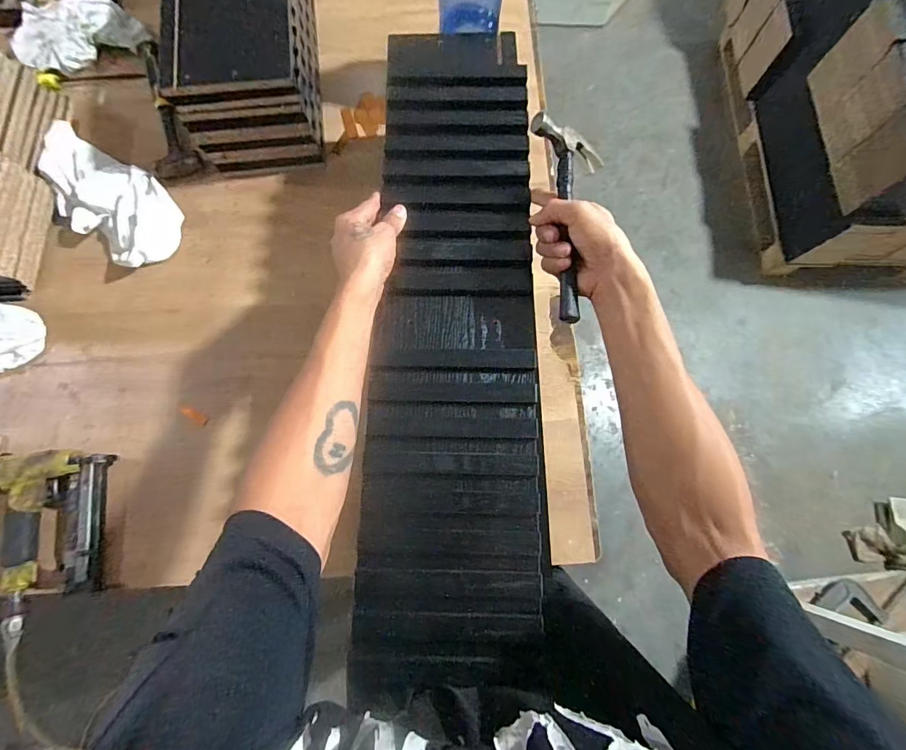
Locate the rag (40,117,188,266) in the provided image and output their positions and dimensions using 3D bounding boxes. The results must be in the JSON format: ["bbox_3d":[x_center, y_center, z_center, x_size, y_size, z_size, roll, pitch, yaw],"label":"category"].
[{"bbox_3d":[-0.581,-0.301,0.698,0.300,0.037,0.133,35,78,7],"label":"rag"}]

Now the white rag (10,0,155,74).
[{"bbox_3d":[-0.664,-0.605,0.765,0.221,0.050,0.118,-4,76,-3],"label":"white rag"}]

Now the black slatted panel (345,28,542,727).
[{"bbox_3d":[0.002,-0.070,0.473,0.174,0.029,0.716,2,76,-1],"label":"black slatted panel"}]

